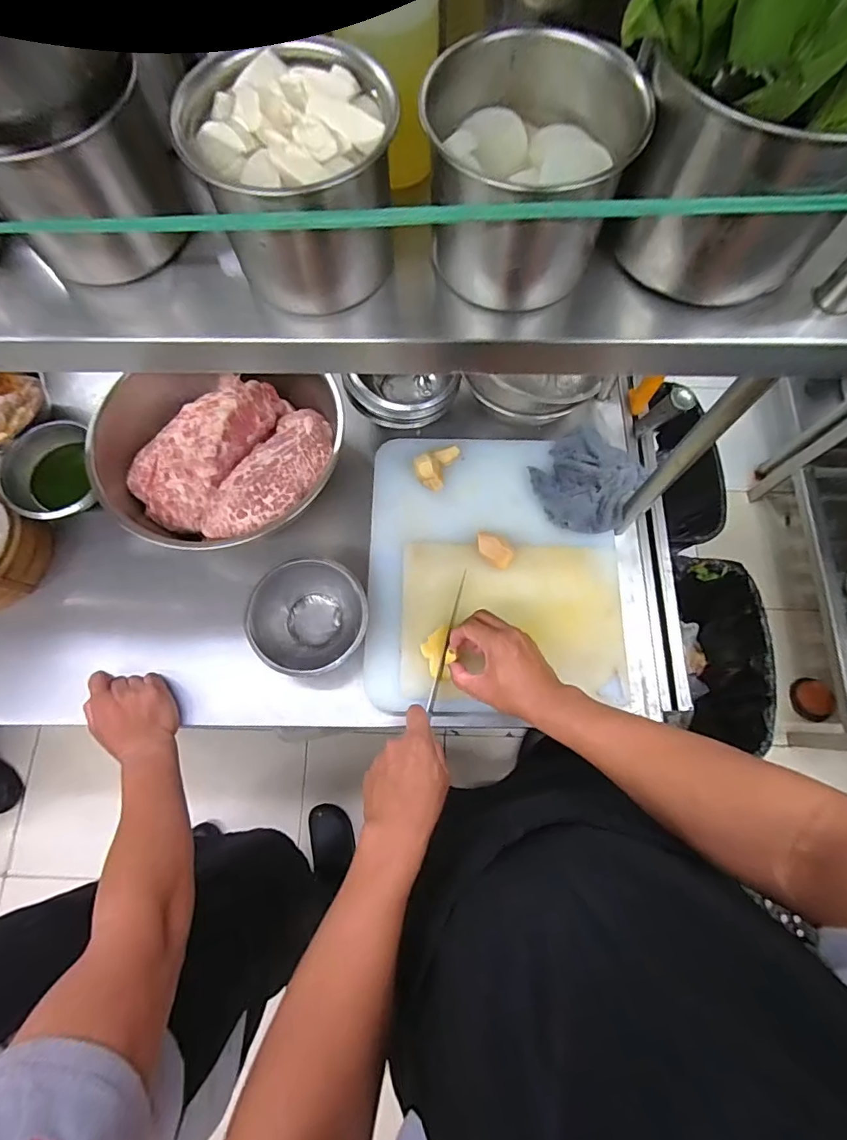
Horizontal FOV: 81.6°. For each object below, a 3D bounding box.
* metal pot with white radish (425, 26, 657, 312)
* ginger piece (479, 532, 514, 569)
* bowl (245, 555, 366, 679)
[{"bbox_3d":[0.059,-0.242,0.305,0.118,0.100,0.093,5,74,2],"label":"metal pot with white radish"},{"bbox_3d":[0.095,-0.026,0.660,0.053,0.009,0.031,35,77,10],"label":"ginger piece"},{"bbox_3d":[-0.151,0.064,0.654,0.152,0.071,0.143,0,74,1],"label":"bowl"}]

